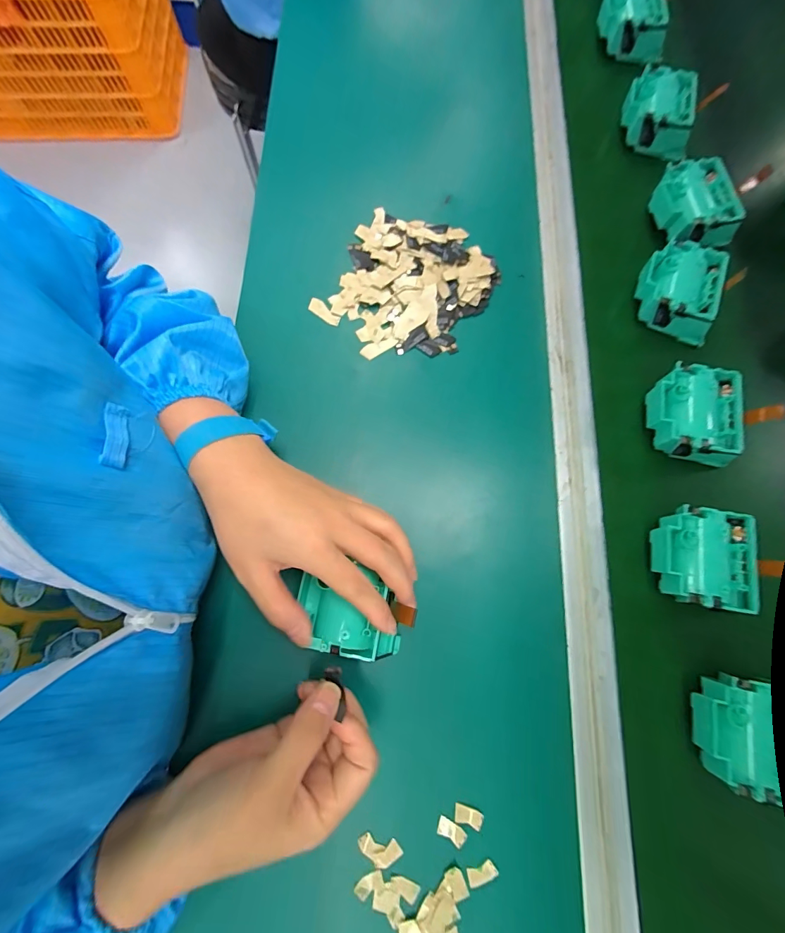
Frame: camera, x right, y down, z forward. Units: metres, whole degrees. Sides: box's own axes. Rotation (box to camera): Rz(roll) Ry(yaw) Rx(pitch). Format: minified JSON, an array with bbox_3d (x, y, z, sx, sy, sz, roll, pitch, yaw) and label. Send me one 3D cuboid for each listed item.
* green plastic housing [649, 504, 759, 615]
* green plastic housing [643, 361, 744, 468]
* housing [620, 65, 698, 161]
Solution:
[{"bbox_3d":[0.242,0.073,0.315,0.065,0.036,0.072,10,75,4],"label":"green plastic housing"},{"bbox_3d":[0.260,-0.043,0.349,0.069,0.042,0.074,12,75,5],"label":"green plastic housing"},{"bbox_3d":[0.286,-0.383,0.430,0.068,0.035,0.080,11,75,6],"label":"housing"}]

